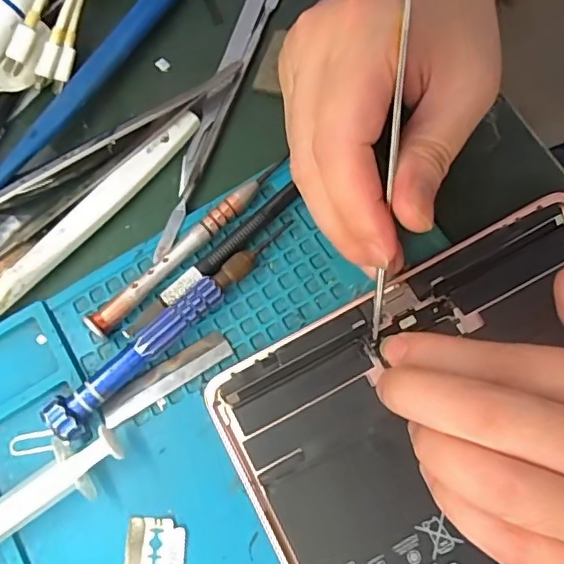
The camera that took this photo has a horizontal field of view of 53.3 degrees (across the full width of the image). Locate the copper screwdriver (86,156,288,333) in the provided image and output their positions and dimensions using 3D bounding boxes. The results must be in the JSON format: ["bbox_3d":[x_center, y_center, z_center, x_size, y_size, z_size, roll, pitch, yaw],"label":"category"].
[{"bbox_3d":[-0.040,-0.018,0.243,0.012,0.010,0.108,42,78,14],"label":"copper screwdriver"}]

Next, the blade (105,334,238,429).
[{"bbox_3d":[-0.048,0.038,0.229,0.057,0.004,0.013,-30,73,-8],"label":"blade"}]

